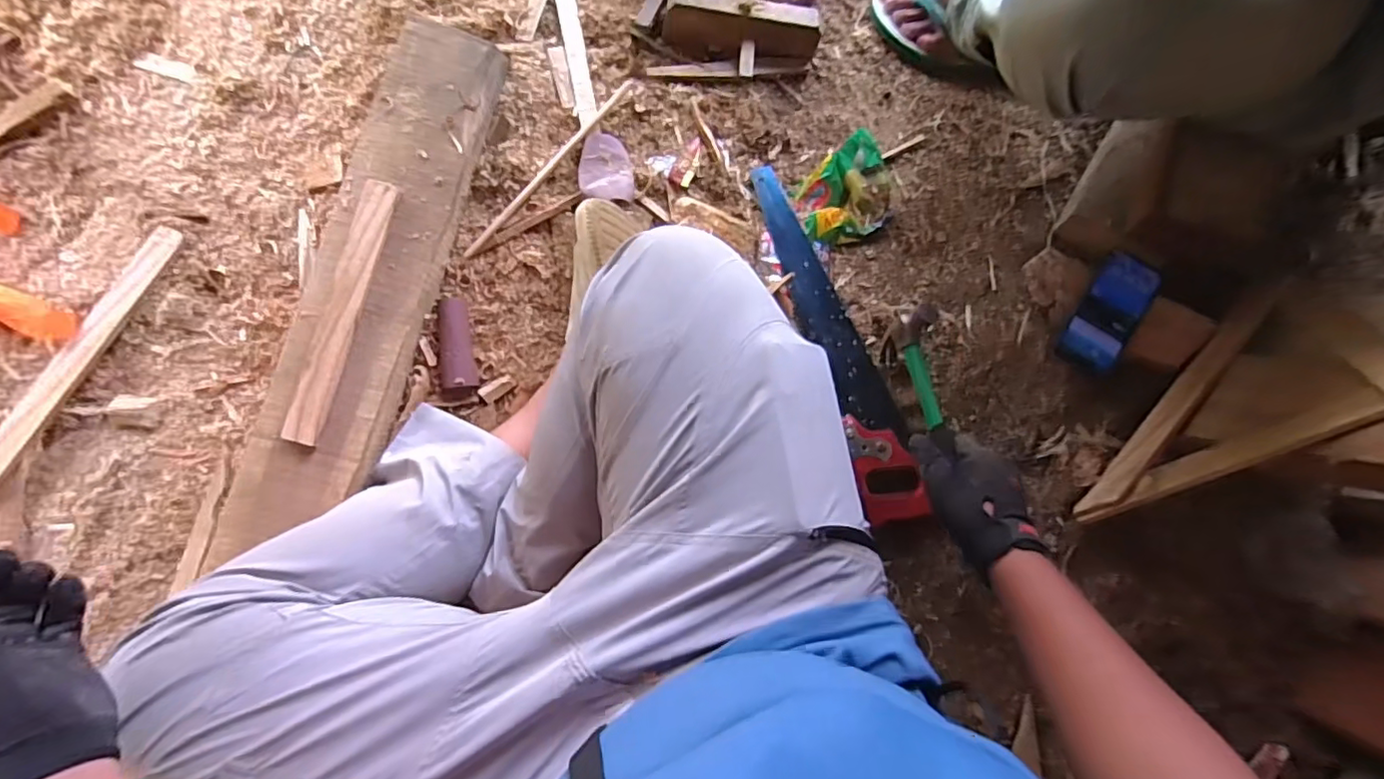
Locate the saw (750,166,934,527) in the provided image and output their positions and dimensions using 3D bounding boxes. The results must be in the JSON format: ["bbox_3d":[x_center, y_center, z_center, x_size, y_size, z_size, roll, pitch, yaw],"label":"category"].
[{"bbox_3d":[0.178,-0.064,0.730,0.088,0.031,0.454,-19,85,-5],"label":"saw"}]

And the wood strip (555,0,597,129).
[{"bbox_3d":[-0.157,-0.476,0.756,0.026,0.007,0.295,-11,84,-4],"label":"wood strip"}]

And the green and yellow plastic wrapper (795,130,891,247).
[{"bbox_3d":[0.190,-0.249,0.751,0.113,0.035,0.118,-15,85,-4],"label":"green and yellow plastic wrapper"}]

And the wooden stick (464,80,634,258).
[{"bbox_3d":[-0.173,-0.274,0.734,0.013,0.007,0.296,41,83,2],"label":"wooden stick"}]

